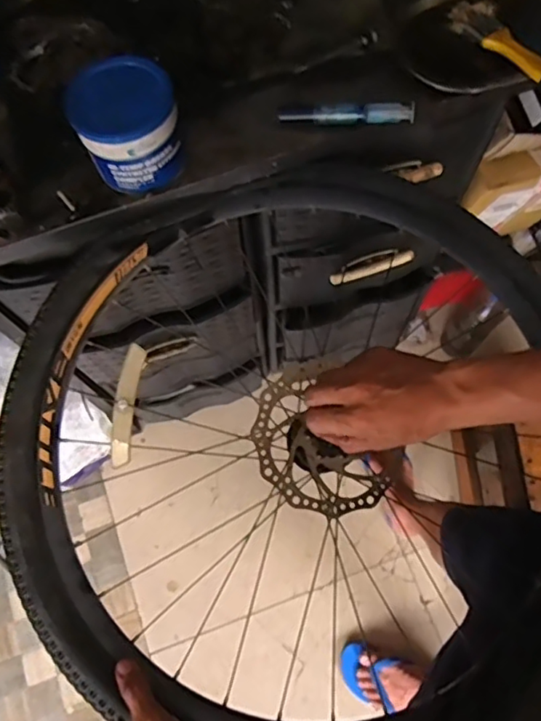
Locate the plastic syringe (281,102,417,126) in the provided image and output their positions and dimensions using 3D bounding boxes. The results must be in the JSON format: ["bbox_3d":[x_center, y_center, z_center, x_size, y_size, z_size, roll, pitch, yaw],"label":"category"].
[{"bbox_3d":[0.082,-0.266,0.623,0.140,0.023,0.017,5,71,3],"label":"plastic syringe"}]

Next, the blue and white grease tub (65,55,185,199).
[{"bbox_3d":[-0.141,-0.233,0.589,0.098,0.091,0.092,0,70,1],"label":"blue and white grease tub"}]

